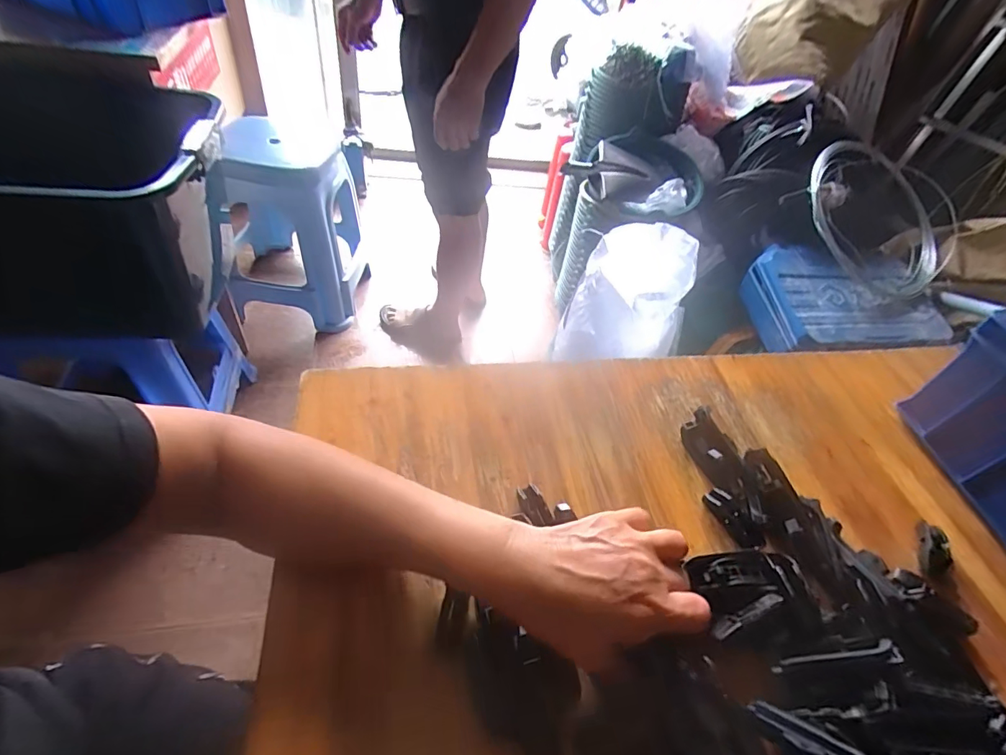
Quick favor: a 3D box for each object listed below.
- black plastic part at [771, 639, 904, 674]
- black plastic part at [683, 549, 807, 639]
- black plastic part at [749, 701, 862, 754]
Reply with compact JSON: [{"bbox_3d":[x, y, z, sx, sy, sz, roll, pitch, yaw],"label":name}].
[{"bbox_3d":[0.203,0.170,0.287,0.074,0.007,0.012,-10,47,3],"label":"black plastic part"},{"bbox_3d":[0.166,0.140,0.322,0.070,0.016,0.047,-7,48,-13],"label":"black plastic part"},{"bbox_3d":[0.171,0.200,0.258,0.066,0.006,0.014,7,37,45],"label":"black plastic part"}]

